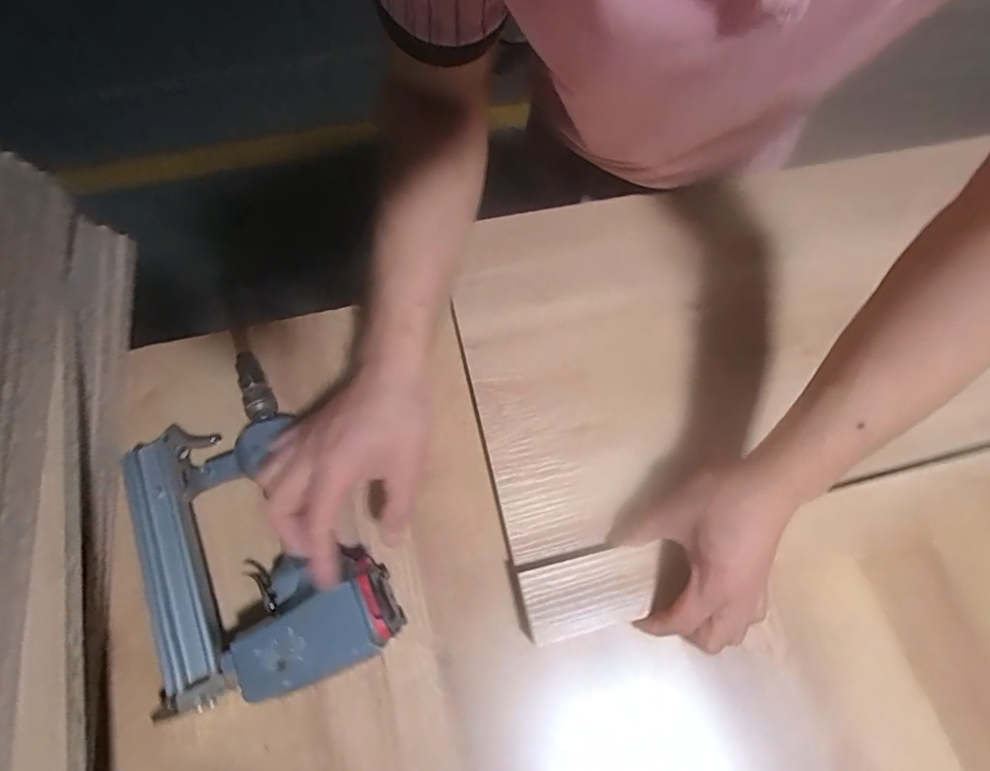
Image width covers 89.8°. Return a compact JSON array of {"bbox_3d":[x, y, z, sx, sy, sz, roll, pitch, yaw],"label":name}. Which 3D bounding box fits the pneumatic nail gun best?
[{"bbox_3d":[-0.209,0.114,0.387,0.177,0.064,0.266,-29,71,-13],"label":"pneumatic nail gun"}]

